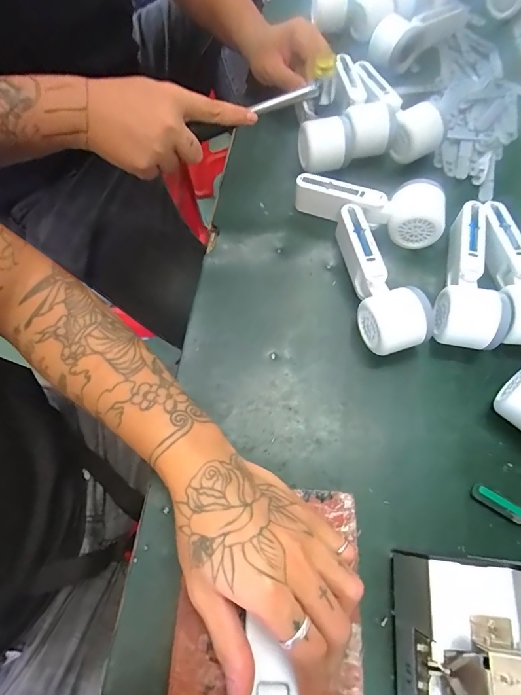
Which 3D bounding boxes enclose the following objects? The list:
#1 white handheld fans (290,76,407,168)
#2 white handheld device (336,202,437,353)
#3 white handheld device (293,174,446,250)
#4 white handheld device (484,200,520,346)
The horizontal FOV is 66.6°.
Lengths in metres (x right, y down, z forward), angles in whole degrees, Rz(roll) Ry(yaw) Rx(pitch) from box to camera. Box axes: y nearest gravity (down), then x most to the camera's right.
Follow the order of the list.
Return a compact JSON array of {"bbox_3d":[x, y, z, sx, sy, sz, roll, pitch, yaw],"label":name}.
[{"bbox_3d":[0.102,-0.259,0.491,0.122,0.047,0.057,-27,69,-13],"label":"white handheld fans"},{"bbox_3d":[0.118,-0.070,0.410,0.051,0.063,0.163,-8,66,-5],"label":"white handheld device"},{"bbox_3d":[0.122,-0.163,0.453,0.167,0.054,0.057,15,66,5],"label":"white handheld device"},{"bbox_3d":[0.269,-0.080,0.420,0.066,0.050,0.166,4,66,0],"label":"white handheld device"}]

